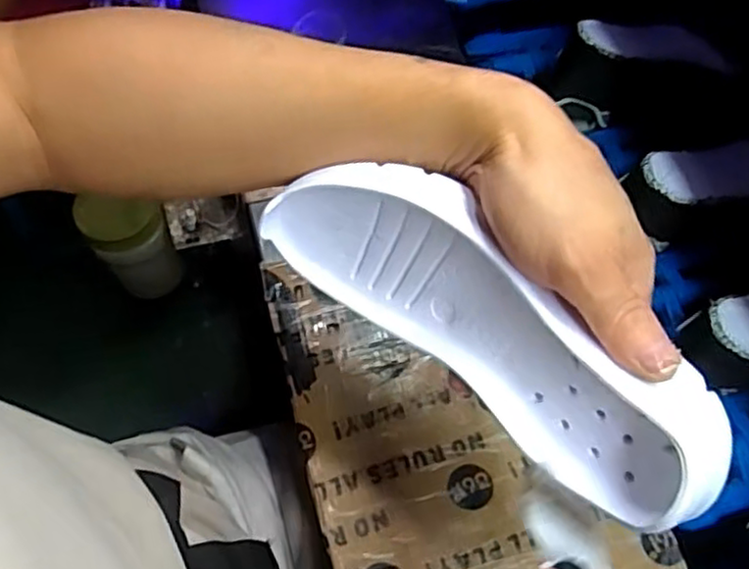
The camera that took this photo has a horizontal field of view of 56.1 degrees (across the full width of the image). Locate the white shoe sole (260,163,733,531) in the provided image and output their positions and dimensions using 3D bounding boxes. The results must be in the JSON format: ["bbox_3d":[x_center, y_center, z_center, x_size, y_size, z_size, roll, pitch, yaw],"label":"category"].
[{"bbox_3d":[0.051,0.022,0.327,0.225,0.091,0.042,38,39,12],"label":"white shoe sole"}]

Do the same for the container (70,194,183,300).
[{"bbox_3d":[-0.229,-0.035,0.677,0.069,0.113,0.064,1,68,-2],"label":"container"}]

